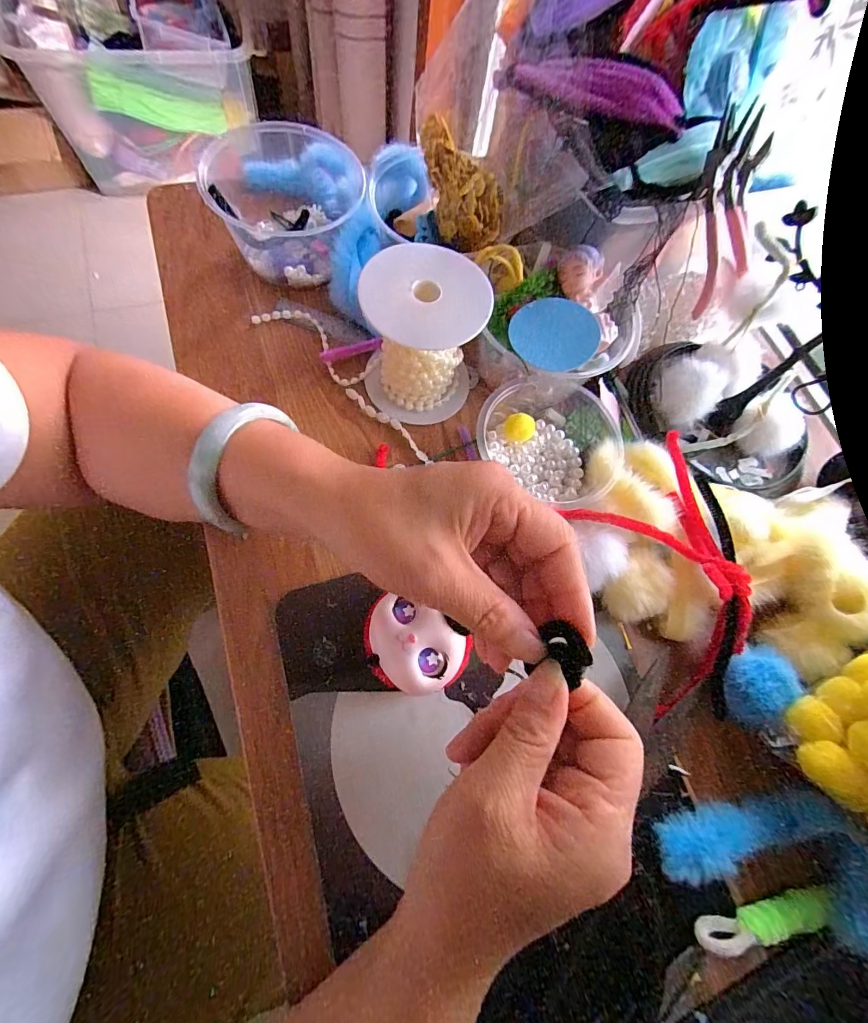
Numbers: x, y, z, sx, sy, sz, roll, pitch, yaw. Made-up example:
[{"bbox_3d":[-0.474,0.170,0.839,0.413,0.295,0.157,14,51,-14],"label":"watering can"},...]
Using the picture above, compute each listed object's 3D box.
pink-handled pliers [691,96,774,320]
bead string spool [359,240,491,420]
[{"bbox_3d":[0.201,-0.202,0.292,0.044,0.115,0.023,-17,30,-6],"label":"pink-handled pliers"},{"bbox_3d":[-0.009,-0.119,0.290,0.079,0.082,0.075,3,70,-3],"label":"bead string spool"}]

